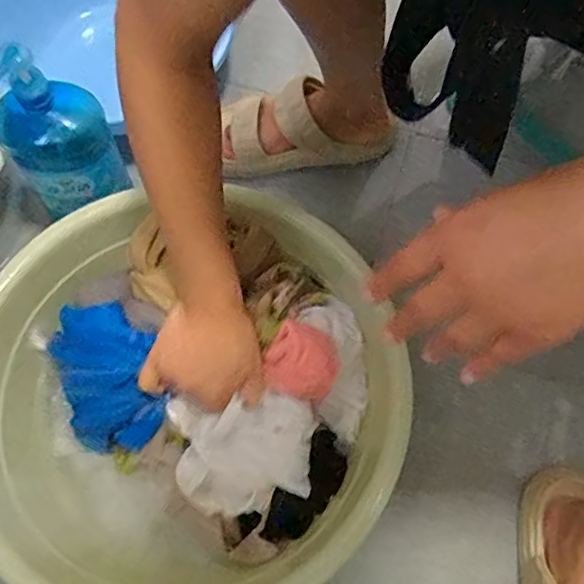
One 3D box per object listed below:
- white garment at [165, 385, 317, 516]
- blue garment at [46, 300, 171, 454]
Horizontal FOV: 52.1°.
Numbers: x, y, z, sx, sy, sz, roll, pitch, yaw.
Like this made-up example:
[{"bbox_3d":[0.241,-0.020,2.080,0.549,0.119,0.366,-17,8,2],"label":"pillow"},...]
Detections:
[{"bbox_3d":[-0.044,0.143,0.536,0.125,0.050,0.096,-8,66,-4],"label":"white garment"},{"bbox_3d":[-0.182,0.079,0.581,0.100,0.098,0.143,-18,68,-8],"label":"blue garment"}]

